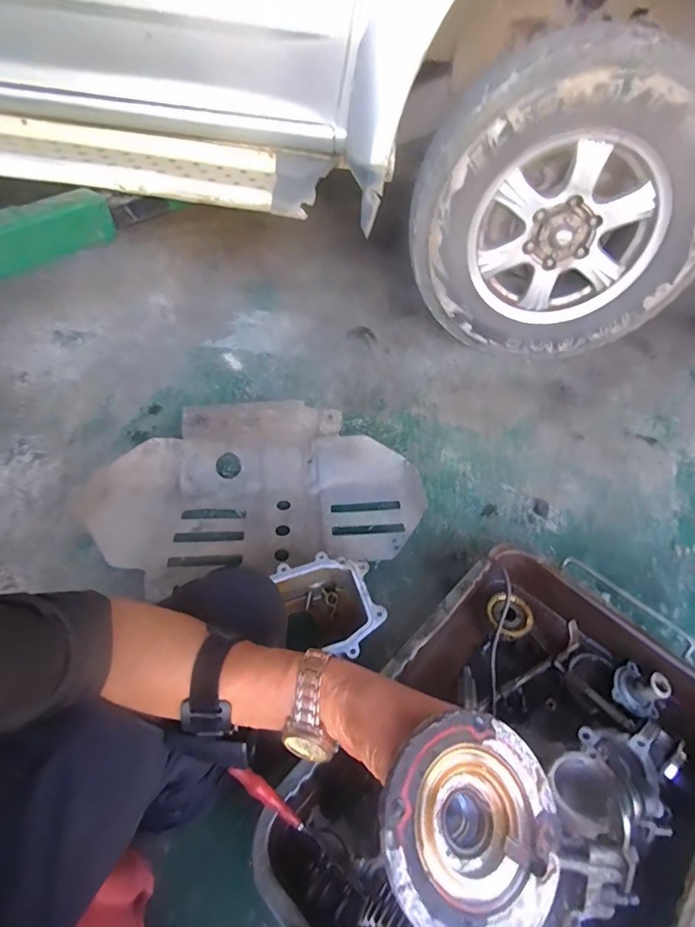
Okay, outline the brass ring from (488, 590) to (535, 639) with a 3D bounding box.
[{"bbox_3d":[0.287,0.267,0.817,0.068,0.021,0.076,-43,83,-10],"label":"brass ring"}]

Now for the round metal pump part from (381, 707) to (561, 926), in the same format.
[{"bbox_3d":[0.066,0.217,0.284,0.109,0.045,0.109,10,59,-17],"label":"round metal pump part"}]

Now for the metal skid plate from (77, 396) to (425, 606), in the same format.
[{"bbox_3d":[-0.195,0.051,0.984,0.695,0.097,0.387,-9,52,-10],"label":"metal skid plate"}]

